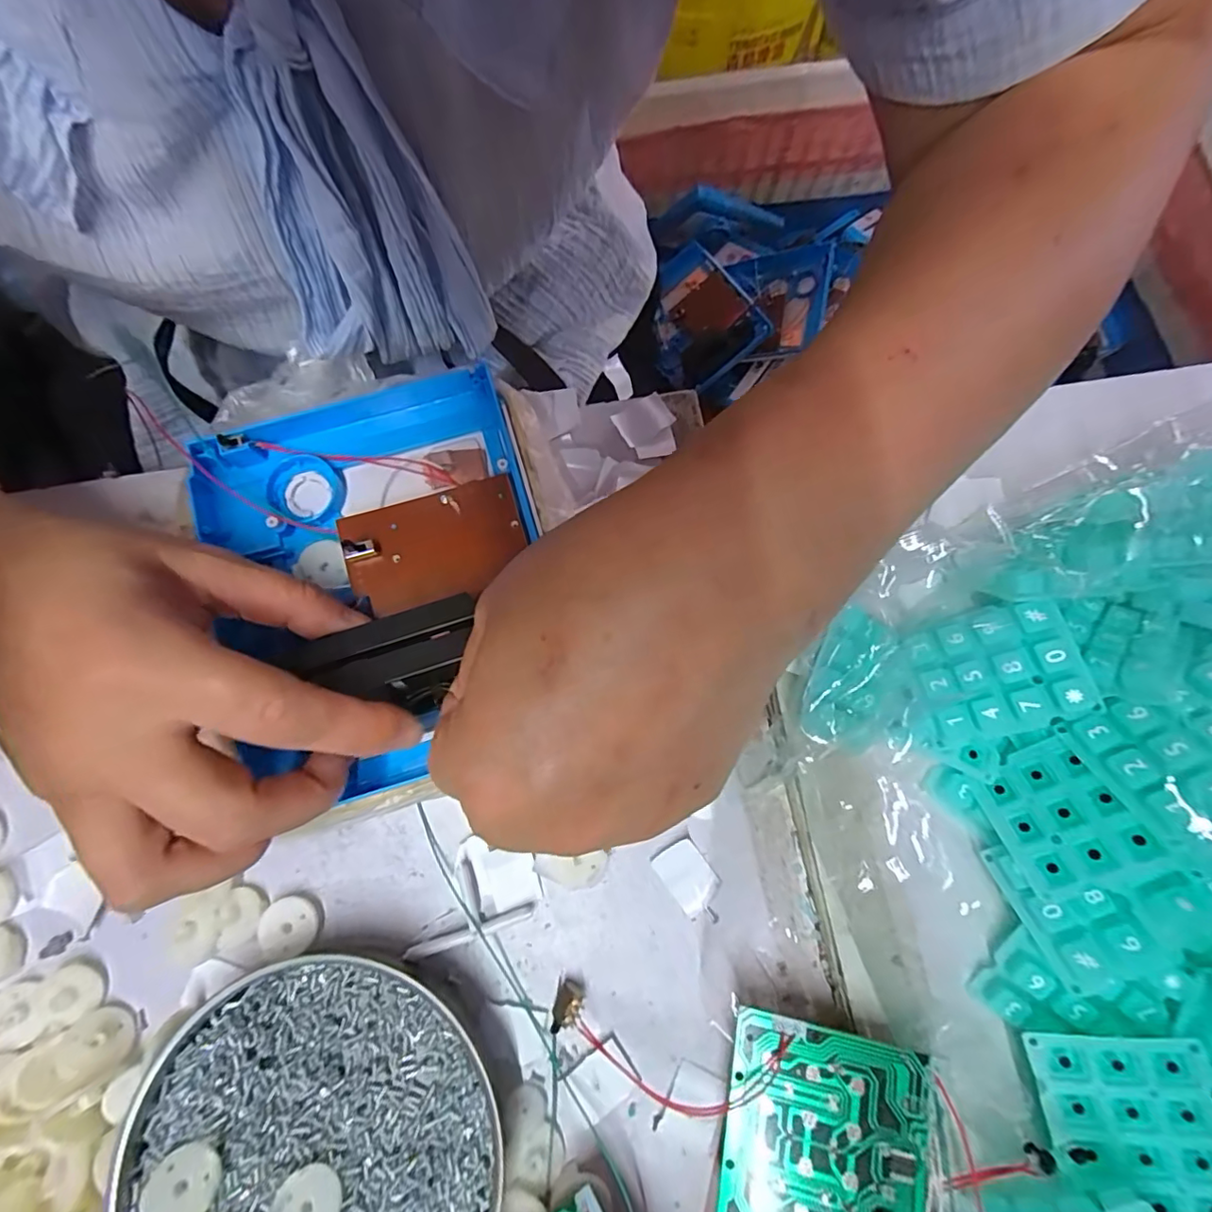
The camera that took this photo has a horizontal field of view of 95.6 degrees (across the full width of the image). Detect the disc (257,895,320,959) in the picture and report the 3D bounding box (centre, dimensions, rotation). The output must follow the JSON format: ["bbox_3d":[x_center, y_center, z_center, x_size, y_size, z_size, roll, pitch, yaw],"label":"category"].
[{"bbox_3d":[-0.132,0.133,0.230,0.021,0.009,0.020,0,77,0],"label":"disc"}]

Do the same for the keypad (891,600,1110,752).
[{"bbox_3d":[0.154,0.026,0.218,0.056,0.011,0.047,-23,75,24],"label":"keypad"}]

